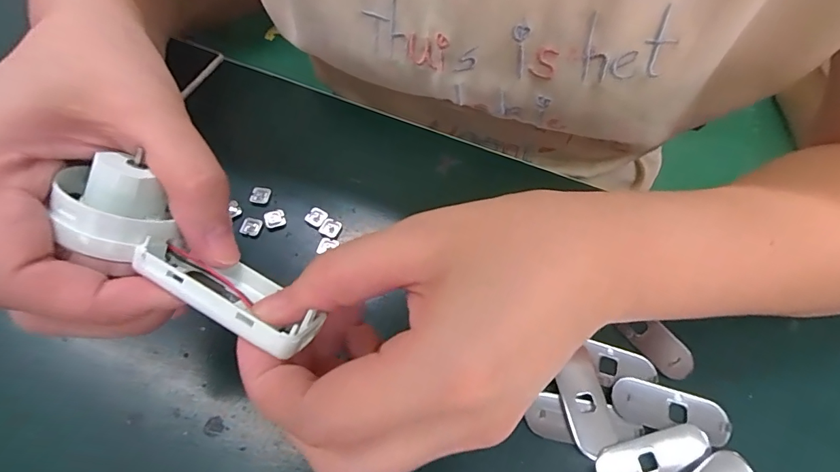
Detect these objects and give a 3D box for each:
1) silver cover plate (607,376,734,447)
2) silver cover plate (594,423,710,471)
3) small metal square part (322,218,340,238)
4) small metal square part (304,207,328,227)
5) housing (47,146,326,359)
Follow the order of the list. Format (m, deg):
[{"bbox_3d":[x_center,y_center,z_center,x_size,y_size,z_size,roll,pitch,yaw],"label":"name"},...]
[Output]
[{"bbox_3d":[0.111,0.077,0.193,0.049,0.004,0.020,14,63,7],"label":"silver cover plate"},{"bbox_3d":[0.098,0.093,0.182,0.051,0.004,0.017,-17,64,-9],"label":"silver cover plate"},{"bbox_3d":[-0.048,-0.004,0.235,0.009,0.004,0.009,30,66,14],"label":"small metal square part"},{"bbox_3d":[-0.057,-0.011,0.237,0.009,0.004,0.010,26,65,13],"label":"small metal square part"},{"bbox_3d":[-0.072,0.010,0.138,0.086,0.023,0.028,35,68,2],"label":"housing"}]

